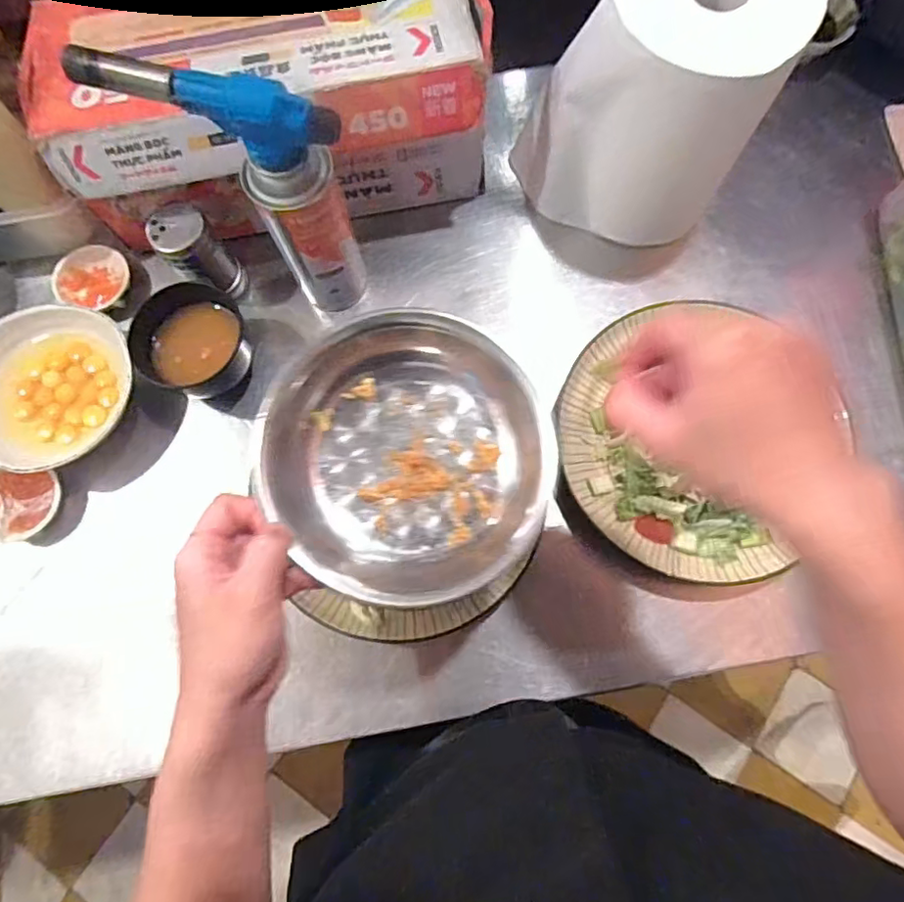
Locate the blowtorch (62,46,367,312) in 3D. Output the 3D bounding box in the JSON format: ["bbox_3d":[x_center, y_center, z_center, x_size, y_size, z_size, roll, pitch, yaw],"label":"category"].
[{"bbox_3d":[-0.155,-0.204,0.470,0.158,0.225,0.062,25,79,7],"label":"blowtorch"}]

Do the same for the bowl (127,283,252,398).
[{"bbox_3d":[-0.231,-0.099,0.530,0.090,0.052,0.089,0,76,2],"label":"bowl"}]

